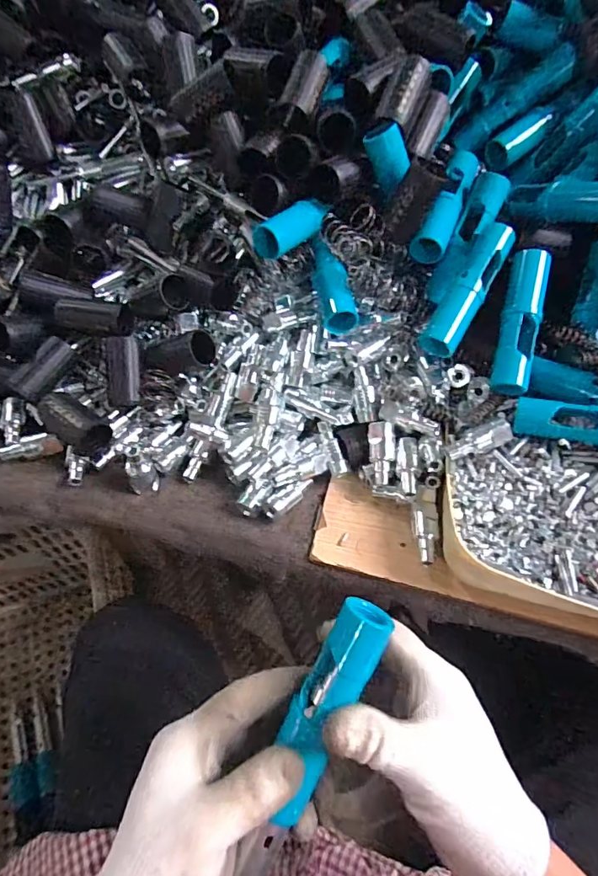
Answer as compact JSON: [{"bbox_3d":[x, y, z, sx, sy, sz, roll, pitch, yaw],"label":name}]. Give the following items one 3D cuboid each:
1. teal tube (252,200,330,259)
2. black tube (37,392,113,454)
[{"bbox_3d":[-0.006,-0.187,0.413,0.028,0.025,0.071,35,60,21],"label":"teal tube"},{"bbox_3d":[-0.201,-0.015,0.413,0.068,0.031,0.032,30,59,18],"label":"black tube"}]

